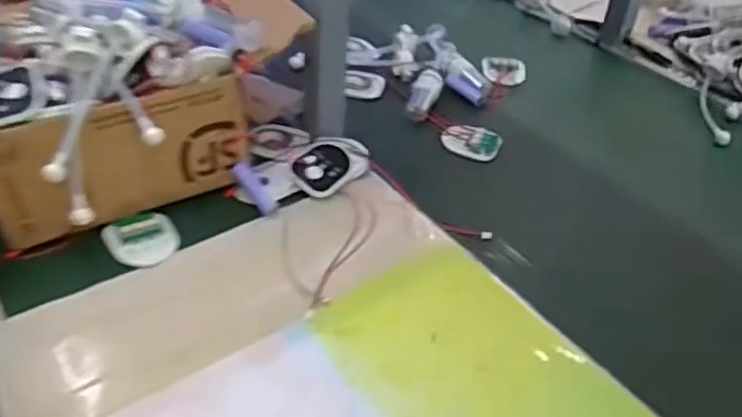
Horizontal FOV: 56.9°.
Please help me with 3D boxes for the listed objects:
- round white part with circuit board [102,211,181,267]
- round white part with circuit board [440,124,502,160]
[{"bbox_3d":[-0.181,0.024,0.544,0.053,0.007,0.048,-27,72,-26],"label":"round white part with circuit board"},{"bbox_3d":[0.102,-0.068,0.697,0.060,0.007,0.040,13,62,10],"label":"round white part with circuit board"}]

